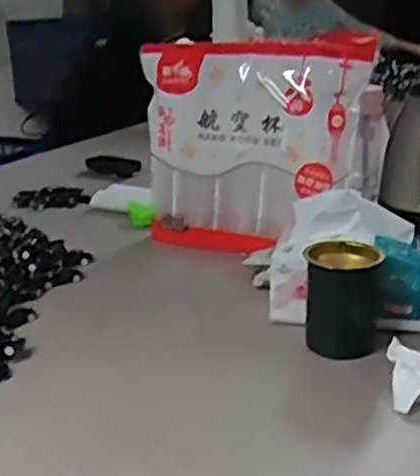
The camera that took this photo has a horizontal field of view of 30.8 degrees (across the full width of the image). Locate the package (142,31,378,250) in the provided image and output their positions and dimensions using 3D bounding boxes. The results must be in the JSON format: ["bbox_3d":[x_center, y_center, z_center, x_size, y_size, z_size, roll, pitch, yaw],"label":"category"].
[{"bbox_3d":[0.051,-0.113,1.013,0.306,0.276,0.065,7,21,21],"label":"package"}]

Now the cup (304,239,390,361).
[{"bbox_3d":[0.134,0.057,0.776,0.075,0.094,0.079,-1,20,0],"label":"cup"}]

